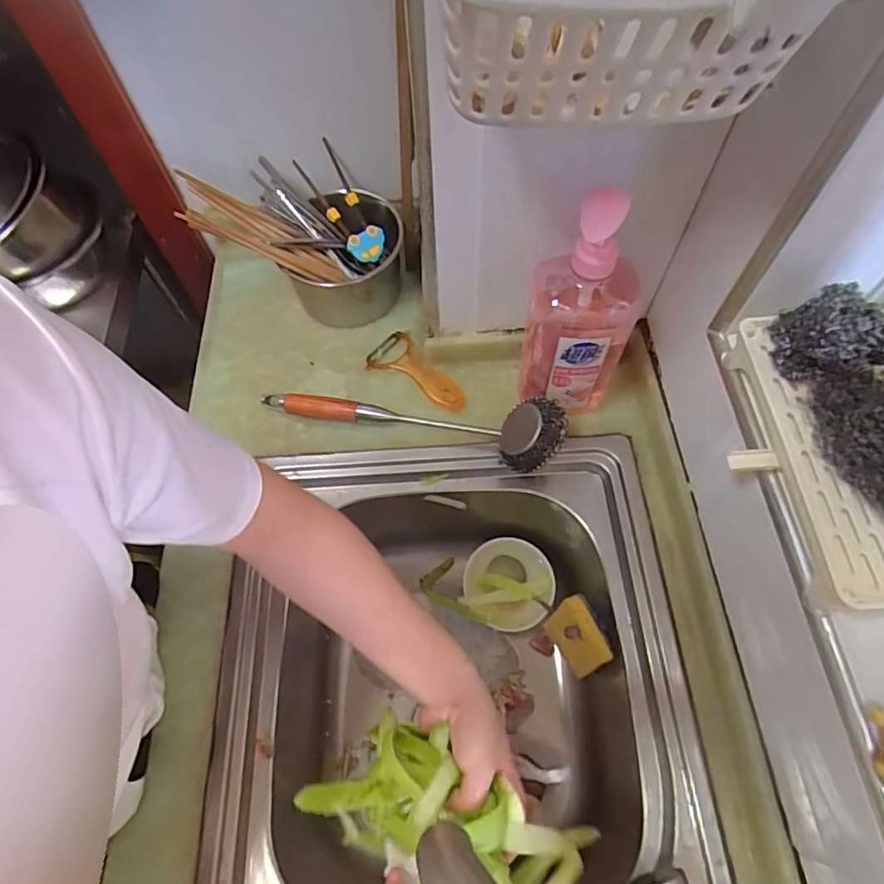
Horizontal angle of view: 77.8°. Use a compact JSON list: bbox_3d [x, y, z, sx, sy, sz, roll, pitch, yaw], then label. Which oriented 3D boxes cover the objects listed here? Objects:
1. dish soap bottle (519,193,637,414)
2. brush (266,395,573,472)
[{"bbox_3d":[0.130,-0.117,0.515,0.092,0.260,0.073,13,64,9],"label":"dish soap bottle"},{"bbox_3d":[-0.038,-0.033,0.597,0.332,0.069,0.075,12,64,8],"label":"brush"}]

